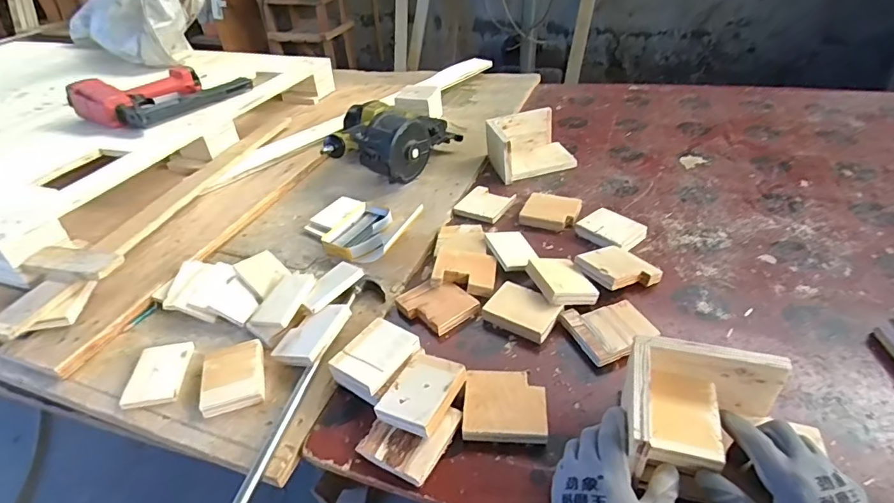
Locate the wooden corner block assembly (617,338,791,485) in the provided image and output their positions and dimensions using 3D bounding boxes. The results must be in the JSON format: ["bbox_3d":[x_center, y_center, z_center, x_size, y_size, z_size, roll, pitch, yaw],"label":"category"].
[{"bbox_3d":[0.243,0.156,0.464,0.146,0.071,0.123,9,39,16],"label":"wooden corner block assembly"}]

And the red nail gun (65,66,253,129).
[{"bbox_3d":[-0.647,-0.373,1.122,0.231,0.066,0.315,18,42,25],"label":"red nail gun"}]

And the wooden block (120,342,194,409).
[{"bbox_3d":[-0.377,0.160,0.641,0.068,0.011,0.093,-5,38,-2],"label":"wooden block"}]

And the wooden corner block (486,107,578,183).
[{"bbox_3d":[0.173,-0.221,1.014,0.163,0.090,0.120,-11,38,-10],"label":"wooden corner block"}]

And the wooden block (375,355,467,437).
[{"bbox_3d":[-0.029,0.159,0.559,0.068,0.025,0.091,17,42,25],"label":"wooden block"}]

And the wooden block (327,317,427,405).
[{"bbox_3d":[-0.085,0.133,0.606,0.075,0.035,0.094,22,44,29],"label":"wooden block"}]

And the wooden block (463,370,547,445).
[{"bbox_3d":[0.066,0.173,0.557,0.091,0.016,0.085,1,38,6],"label":"wooden block"}]

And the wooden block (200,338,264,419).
[{"bbox_3d":[-0.272,0.159,0.621,0.072,0.023,0.090,-13,39,-12],"label":"wooden block"}]

